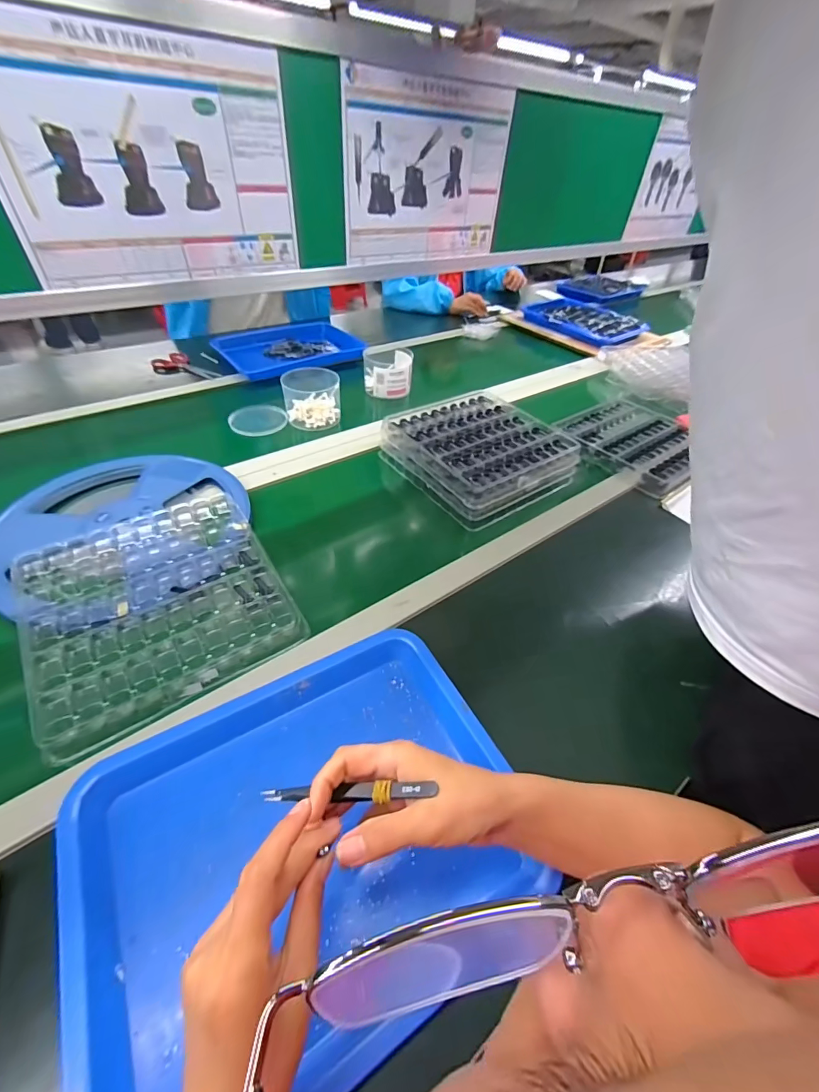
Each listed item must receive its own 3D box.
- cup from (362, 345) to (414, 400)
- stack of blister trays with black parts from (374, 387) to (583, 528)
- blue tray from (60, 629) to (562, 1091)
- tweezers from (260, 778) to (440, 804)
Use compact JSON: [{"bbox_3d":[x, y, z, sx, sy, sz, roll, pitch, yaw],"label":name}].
[{"bbox_3d":[-0.049,-0.402,0.958,0.112,0.074,0.111,2,45,-2],"label":"cup"},{"bbox_3d":[0.122,-0.177,0.733,0.256,0.054,0.258,-26,52,-27],"label":"stack of blister trays with black parts"},{"bbox_3d":[-0.078,0.231,0.337,0.333,0.032,0.272,-20,50,-23],"label":"blue tray"},{"bbox_3d":[-0.038,0.169,0.282,0.111,0.006,0.011,-10,45,13],"label":"tweezers"}]

